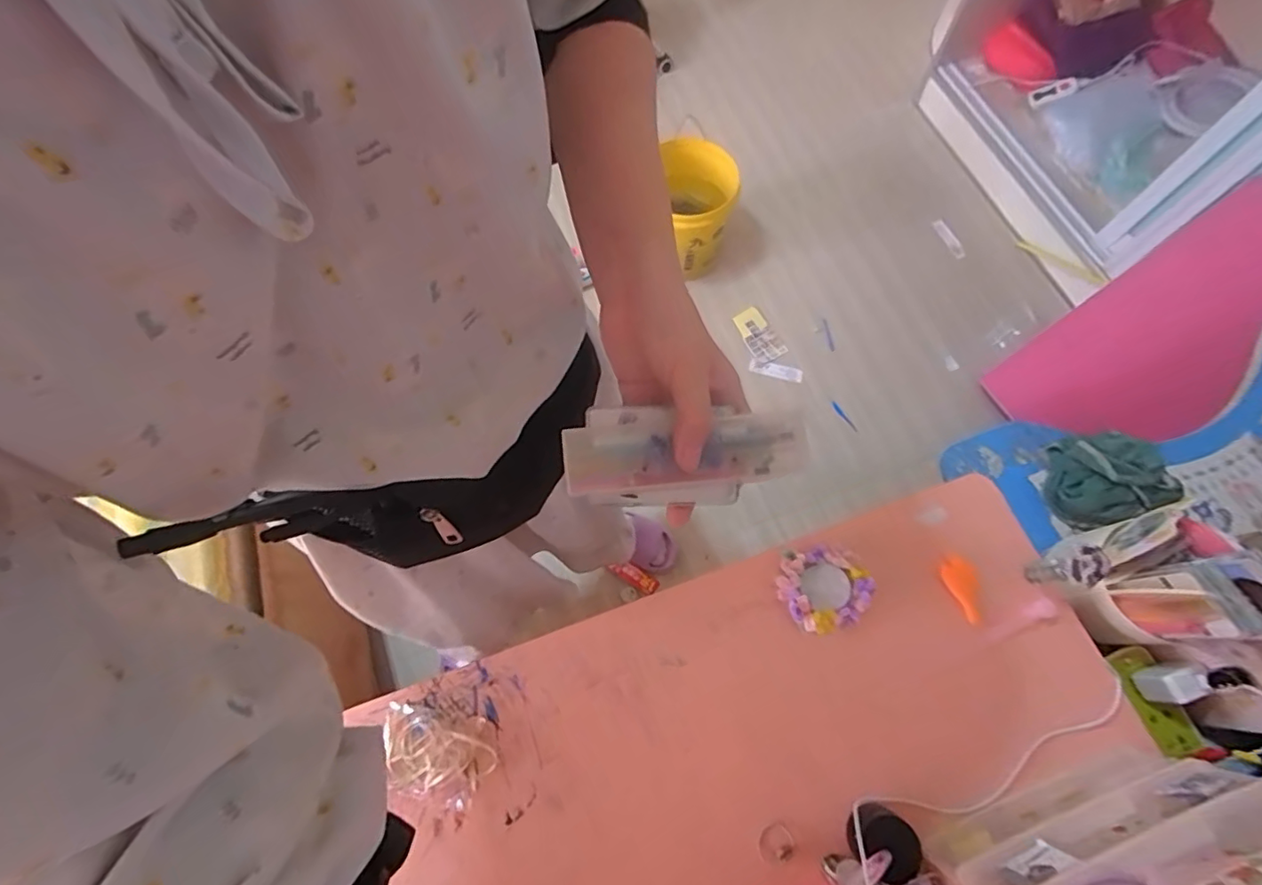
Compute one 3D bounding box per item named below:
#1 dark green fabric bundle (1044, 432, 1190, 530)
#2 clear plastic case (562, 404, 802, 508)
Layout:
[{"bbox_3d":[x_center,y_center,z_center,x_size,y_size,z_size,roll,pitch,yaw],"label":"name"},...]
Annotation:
[{"bbox_3d":[0.588,0.038,0.676,0.145,0.066,0.106,-15,69,-5],"label":"dark green fabric bundle"},{"bbox_3d":[0.030,0.005,0.325,0.135,0.028,0.056,-4,69,-4],"label":"clear plastic case"}]

